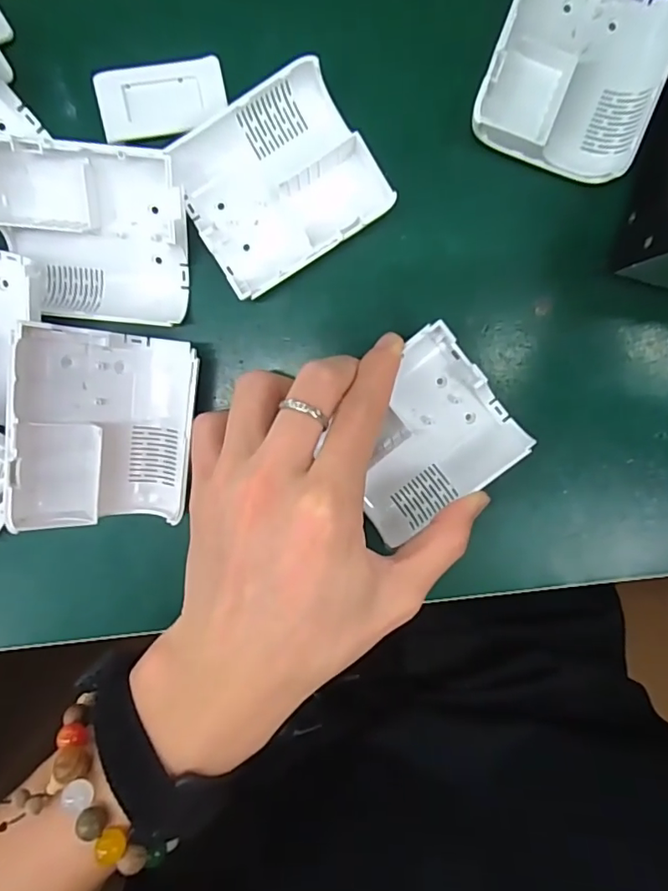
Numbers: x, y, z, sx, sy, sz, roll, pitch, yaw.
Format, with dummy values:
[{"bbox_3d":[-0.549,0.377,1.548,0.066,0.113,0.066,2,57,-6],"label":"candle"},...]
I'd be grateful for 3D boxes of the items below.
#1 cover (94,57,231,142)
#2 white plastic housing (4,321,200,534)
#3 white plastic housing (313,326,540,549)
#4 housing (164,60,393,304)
[{"bbox_3d":[-0.075,-0.152,0.236,0.054,0.005,0.028,-11,98,2],"label":"cover"},{"bbox_3d":[-0.095,-0.007,0.223,0.070,0.018,0.079,0,97,-40],"label":"white plastic housing"},{"bbox_3d":[0.036,-0.004,0.239,0.076,0.022,0.066,-39,96,5],"label":"white plastic housing"},{"bbox_3d":[-0.024,-0.111,0.233,0.078,0.020,0.068,-31,97,4],"label":"housing"}]

